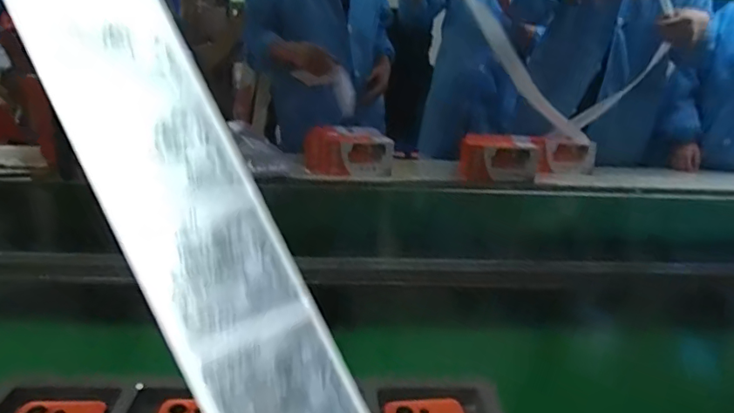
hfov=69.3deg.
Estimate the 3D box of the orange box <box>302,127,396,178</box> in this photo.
[{"bbox_3d":[-0.070,-0.162,1.539,0.211,0.109,0.232,-9,23,-27],"label":"orange box"}]

